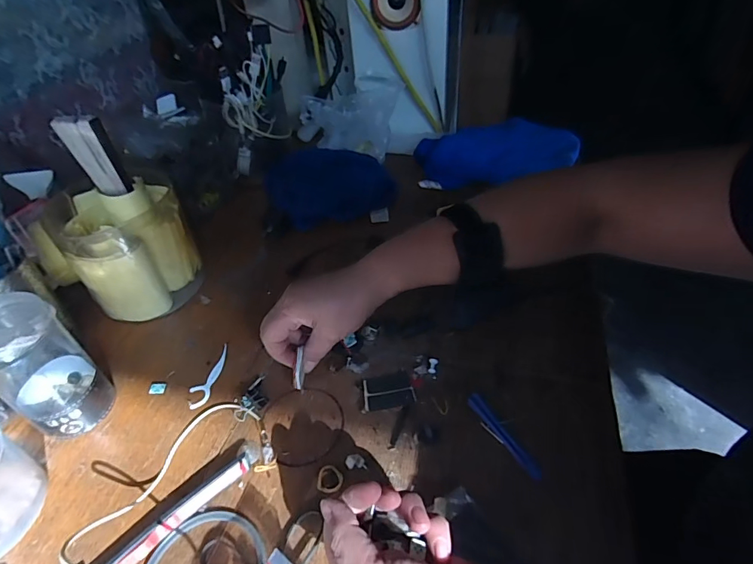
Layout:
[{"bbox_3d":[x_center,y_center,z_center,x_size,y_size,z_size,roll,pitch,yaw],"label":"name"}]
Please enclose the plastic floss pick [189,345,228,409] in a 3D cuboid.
[{"bbox_3d":[-0.164,0.090,0.427,0.020,0.004,0.074,2,44,7],"label":"plastic floss pick"}]

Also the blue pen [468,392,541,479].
[{"bbox_3d":[0.101,0.123,0.350,0.010,0.010,0.079,-23,47,-18],"label":"blue pen"}]

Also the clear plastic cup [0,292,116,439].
[{"bbox_3d":[-0.282,0.072,0.366,0.068,0.120,0.062,-2,44,2],"label":"clear plastic cup"}]

